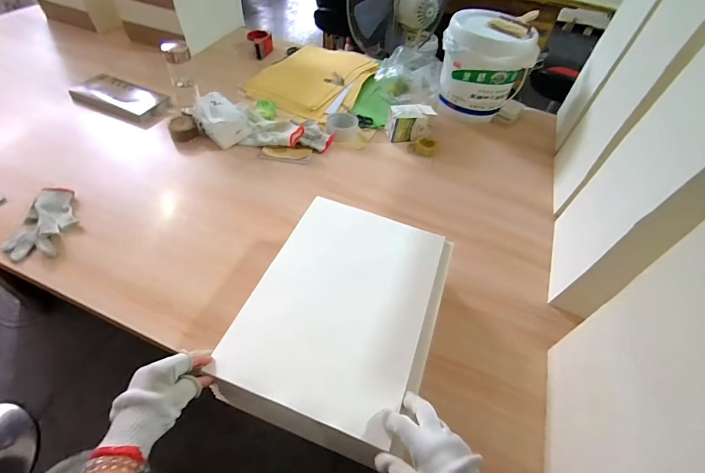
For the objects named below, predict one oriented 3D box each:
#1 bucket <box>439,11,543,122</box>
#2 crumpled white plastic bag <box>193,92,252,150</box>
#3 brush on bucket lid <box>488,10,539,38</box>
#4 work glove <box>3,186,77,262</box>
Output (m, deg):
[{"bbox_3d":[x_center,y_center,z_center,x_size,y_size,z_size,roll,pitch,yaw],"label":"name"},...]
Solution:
[{"bbox_3d":[0.390,-0.517,1.091,0.236,0.249,0.218,4,50,-4],"label":"bucket"},{"bbox_3d":[-0.346,-0.308,0.946,0.137,0.085,0.102,37,55,22],"label":"crumpled white plastic bag"},{"bbox_3d":[0.469,-0.627,1.035,0.116,0.029,0.158,22,51,11],"label":"brush on bucket lid"},{"bbox_3d":[-0.627,-0.033,0.729,0.090,0.027,0.177,2,50,-6],"label":"work glove"}]

